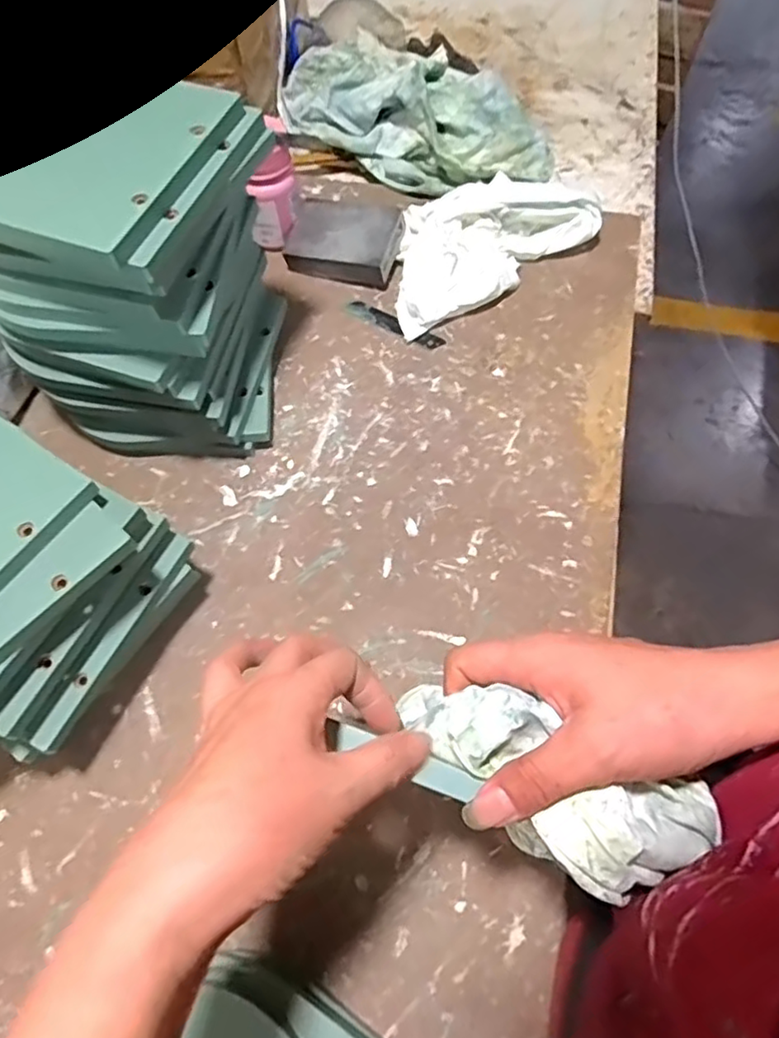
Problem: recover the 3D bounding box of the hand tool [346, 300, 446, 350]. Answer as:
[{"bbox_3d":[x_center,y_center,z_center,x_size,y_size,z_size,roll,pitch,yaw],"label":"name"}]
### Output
[{"bbox_3d":[0.004,-0.179,0.570,0.099,0.005,0.021,28,66,14],"label":"hand tool"}]

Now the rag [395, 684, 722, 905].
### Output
[{"bbox_3d":[0.064,0.107,0.265,0.132,0.043,0.058,30,67,23],"label":"rag"}]

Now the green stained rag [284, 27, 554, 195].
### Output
[{"bbox_3d":[0.022,-0.437,0.660,0.301,0.094,0.156,29,66,14],"label":"green stained rag"}]

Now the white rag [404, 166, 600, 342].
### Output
[{"bbox_3d":[0.083,-0.265,0.587,0.219,0.047,0.128,-29,66,-14],"label":"white rag"}]

